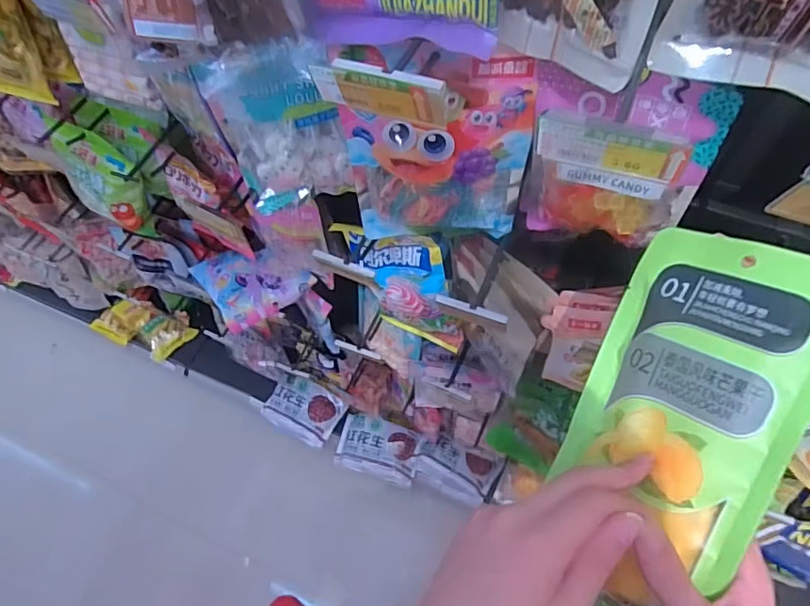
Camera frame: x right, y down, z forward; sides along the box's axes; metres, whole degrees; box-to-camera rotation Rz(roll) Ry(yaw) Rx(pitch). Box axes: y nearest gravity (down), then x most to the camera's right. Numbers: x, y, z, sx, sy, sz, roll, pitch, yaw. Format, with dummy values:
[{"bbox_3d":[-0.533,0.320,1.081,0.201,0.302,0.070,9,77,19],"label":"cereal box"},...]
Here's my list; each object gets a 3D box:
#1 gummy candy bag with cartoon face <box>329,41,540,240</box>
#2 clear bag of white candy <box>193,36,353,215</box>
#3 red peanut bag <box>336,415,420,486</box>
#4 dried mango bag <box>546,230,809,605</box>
[{"bbox_3d":[0.030,-0.136,0.518,0.166,0.239,0.026,4,62,5],"label":"gummy candy bag with cartoon face"},{"bbox_3d":[-0.125,-0.173,0.562,0.123,0.208,0.028,-7,62,-1],"label":"clear bag of white candy"},{"bbox_3d":[-0.067,0.360,1.348,0.201,0.054,0.140,12,63,9],"label":"red peanut bag"},{"bbox_3d":[0.161,0.077,0.329,0.120,0.015,0.241,26,96,46],"label":"dried mango bag"}]

